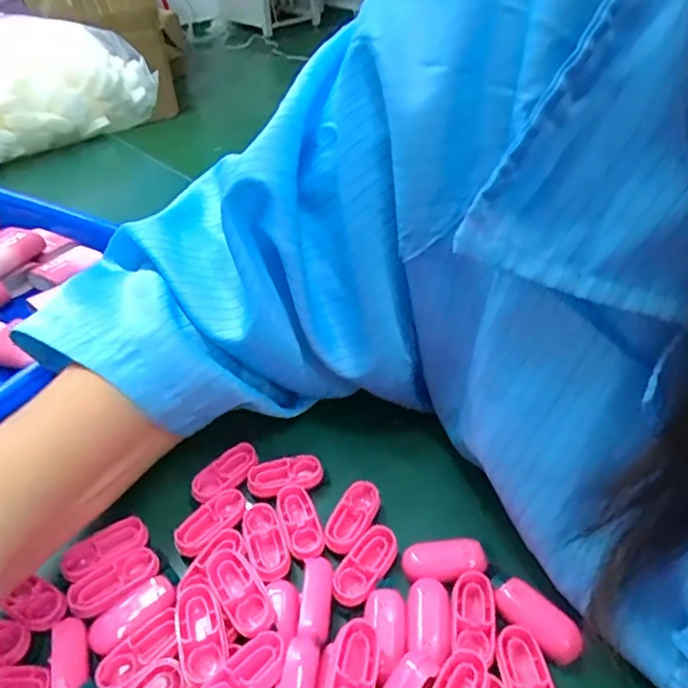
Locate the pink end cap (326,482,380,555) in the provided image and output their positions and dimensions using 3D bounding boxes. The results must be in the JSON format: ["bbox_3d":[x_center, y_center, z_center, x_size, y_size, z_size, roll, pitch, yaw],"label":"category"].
[{"bbox_3d":[0.004,0.077,0.245,0.016,0.013,0.035,15,42,22],"label":"pink end cap"}]

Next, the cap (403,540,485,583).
[{"bbox_3d":[0.040,0.089,0.228,0.032,0.013,0.014,-5,39,-2],"label":"cap"}]

